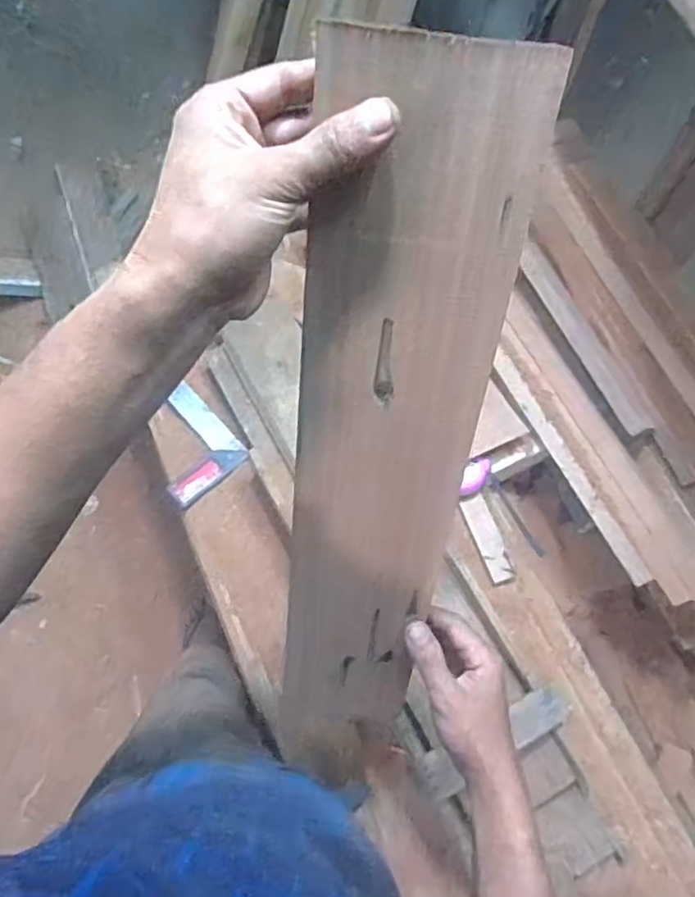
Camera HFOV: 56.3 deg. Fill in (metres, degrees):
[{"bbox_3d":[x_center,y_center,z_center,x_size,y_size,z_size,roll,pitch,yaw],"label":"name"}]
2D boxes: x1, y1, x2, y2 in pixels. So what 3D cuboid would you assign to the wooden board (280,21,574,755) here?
[{"bbox_3d":[0.016,0.054,0.456,0.108,0.578,0.015,9,38,1],"label":"wooden board"}]

